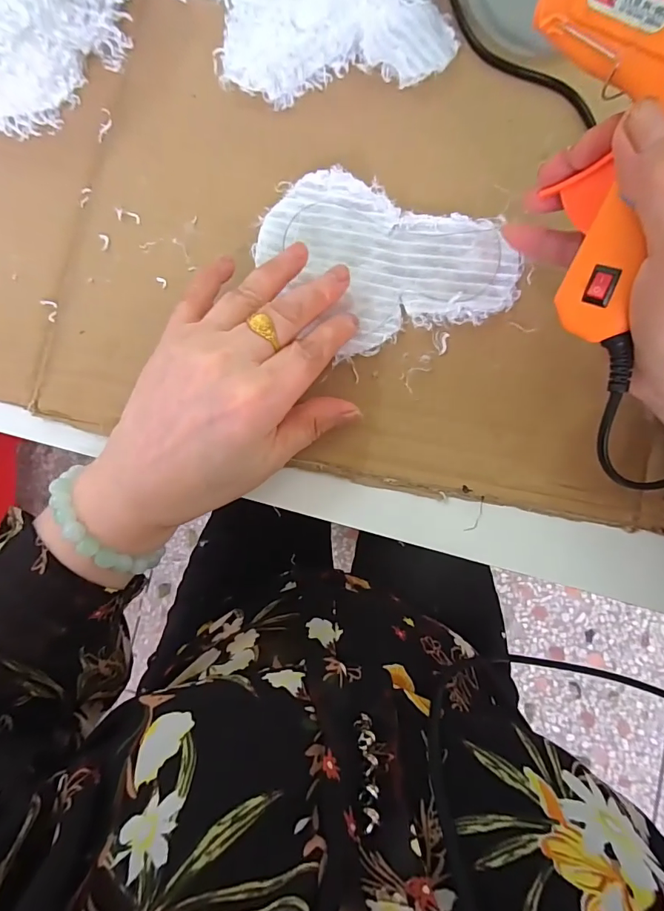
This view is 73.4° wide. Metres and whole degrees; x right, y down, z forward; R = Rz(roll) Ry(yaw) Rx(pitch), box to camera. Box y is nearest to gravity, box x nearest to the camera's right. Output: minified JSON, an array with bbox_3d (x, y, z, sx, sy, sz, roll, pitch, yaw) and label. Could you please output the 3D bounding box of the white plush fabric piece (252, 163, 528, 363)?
[{"bbox_3d":[0.027,-0.103,0.249,0.142,0.010,0.091,19,84,7],"label":"white plush fabric piece"}]

